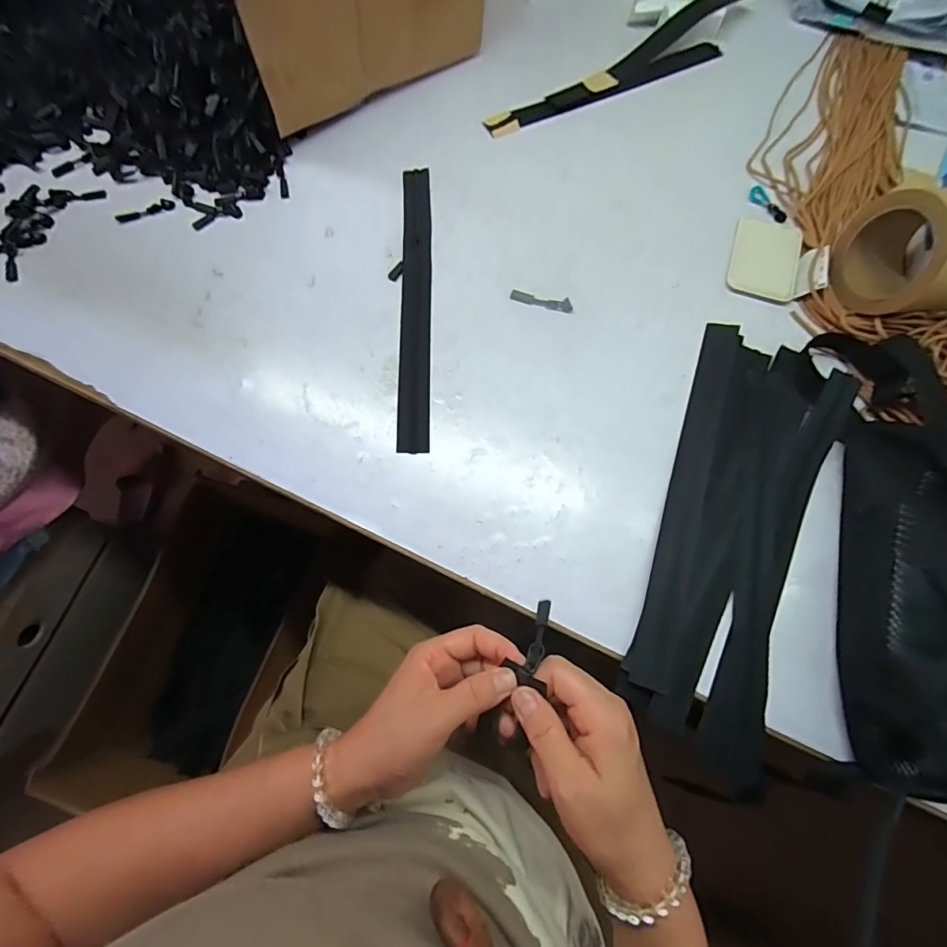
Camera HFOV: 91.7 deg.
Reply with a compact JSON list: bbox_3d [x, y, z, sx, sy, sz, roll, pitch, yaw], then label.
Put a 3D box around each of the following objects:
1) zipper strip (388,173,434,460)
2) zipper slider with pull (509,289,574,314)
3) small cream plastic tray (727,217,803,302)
[{"bbox_3d":[-0.063,-0.186,0.482,0.037,0.009,0.351,-2,70,-1],"label":"zipper strip"},{"bbox_3d":[0.071,-0.179,0.477,0.065,0.008,0.011,11,71,4],"label":"zipper slider with pull"},{"bbox_3d":[0.317,-0.236,0.500,0.068,0.005,0.102,17,71,6],"label":"small cream plastic tray"}]

